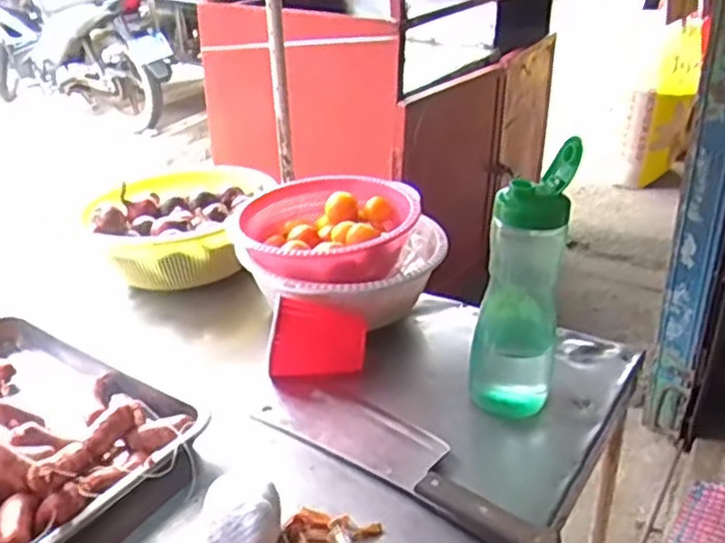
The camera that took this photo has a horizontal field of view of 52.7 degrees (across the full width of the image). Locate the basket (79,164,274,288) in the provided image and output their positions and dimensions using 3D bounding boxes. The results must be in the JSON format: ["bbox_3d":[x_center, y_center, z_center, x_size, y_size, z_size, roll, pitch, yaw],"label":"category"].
[{"bbox_3d":[-0.265,-0.070,1.087,0.248,0.099,0.256,4,28,9],"label":"basket"}]

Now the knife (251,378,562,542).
[{"bbox_3d":[0.041,0.179,0.735,0.363,0.031,0.089,23,36,37],"label":"knife"}]

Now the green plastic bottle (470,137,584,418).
[{"bbox_3d":[0.165,0.019,0.769,0.088,0.276,0.074,5,28,10],"label":"green plastic bottle"}]

